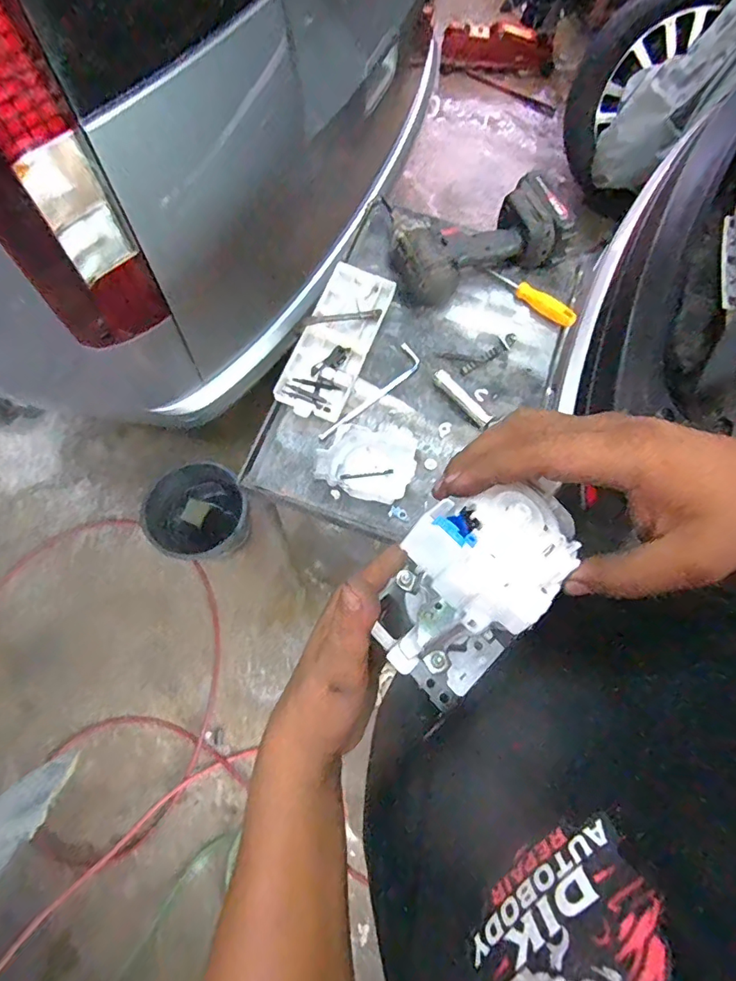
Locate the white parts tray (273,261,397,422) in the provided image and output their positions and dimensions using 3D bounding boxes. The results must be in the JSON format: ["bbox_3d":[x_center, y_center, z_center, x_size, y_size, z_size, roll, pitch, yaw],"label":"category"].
[{"bbox_3d":[-0.043,-0.198,0.650,0.088,0.024,0.230,20,72,5],"label":"white parts tray"}]

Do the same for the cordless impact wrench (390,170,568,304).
[{"bbox_3d":[0.149,-0.338,0.664,0.227,0.076,0.149,-11,72,-6],"label":"cordless impact wrench"}]

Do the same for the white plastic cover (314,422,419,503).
[{"bbox_3d":[0.007,-0.043,0.598,0.105,0.033,0.111,26,72,6],"label":"white plastic cover"}]

